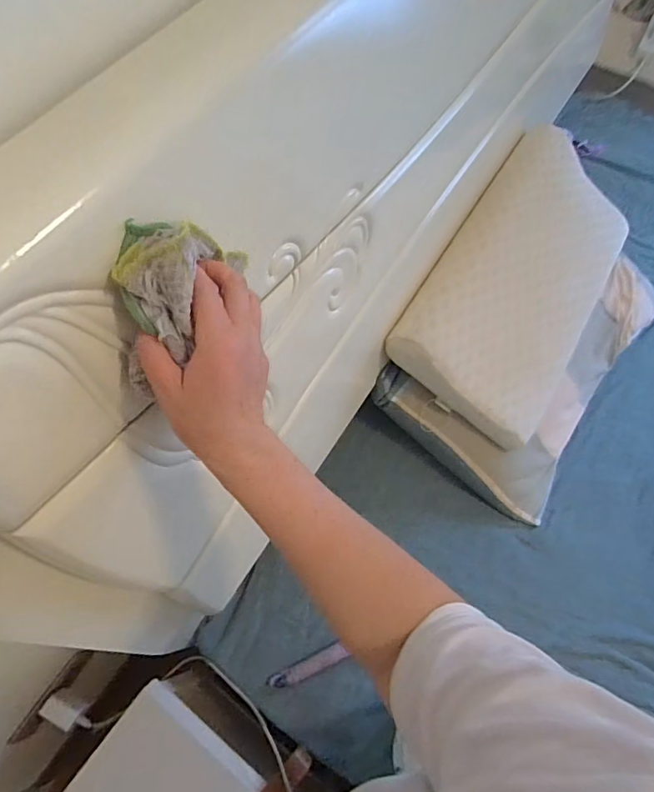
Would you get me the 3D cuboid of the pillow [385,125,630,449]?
[{"bbox_3d":[0.381,-0.213,0.918,0.343,0.100,0.597,42,71,-16],"label":"pillow"}]

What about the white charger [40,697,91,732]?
[{"bbox_3d":[-0.426,0.522,0.773,0.087,0.020,0.028,20,67,8],"label":"white charger"}]

